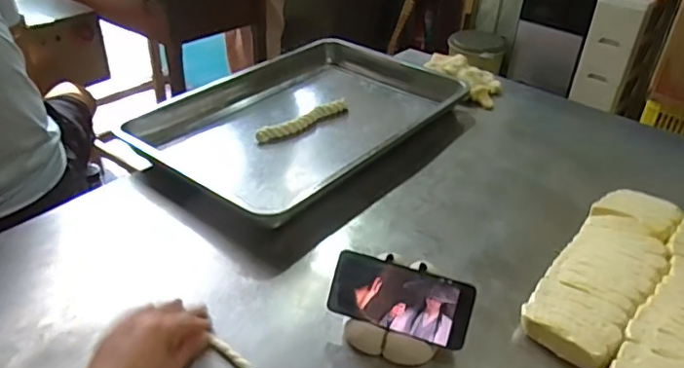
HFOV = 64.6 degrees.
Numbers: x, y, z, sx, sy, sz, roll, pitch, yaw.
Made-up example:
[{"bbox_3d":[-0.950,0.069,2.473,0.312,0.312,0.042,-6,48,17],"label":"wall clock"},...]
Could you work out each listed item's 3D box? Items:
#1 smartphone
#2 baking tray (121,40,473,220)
[{"bbox_3d":[0.067,0.134,0.630,0.161,0.075,0.007,14,-3,16],"label":"smartphone"},{"bbox_3d":[-0.065,-0.153,1.085,0.465,0.057,0.650,26,41,31],"label":"baking tray"}]

